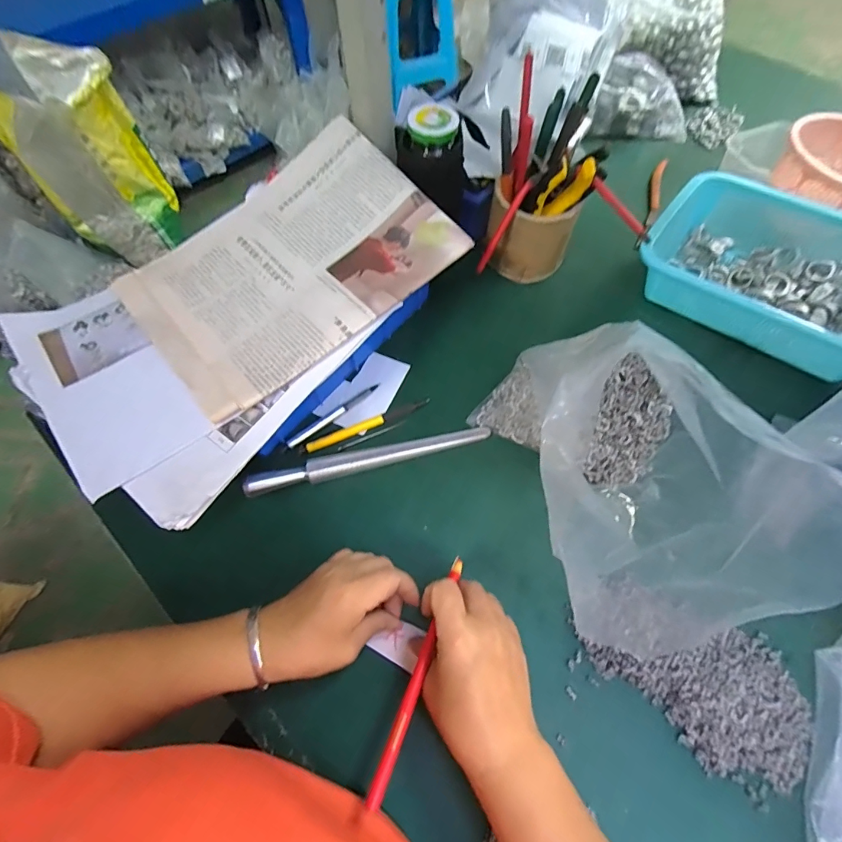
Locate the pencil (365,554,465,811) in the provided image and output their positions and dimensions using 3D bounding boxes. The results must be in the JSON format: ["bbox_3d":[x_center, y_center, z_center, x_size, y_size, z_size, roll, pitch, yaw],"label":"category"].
[{"bbox_3d":[0.000,0.178,0.316,0.010,0.005,0.164,20,57,10],"label":"pencil"}]

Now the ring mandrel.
[{"bbox_3d":[-0.047,0.032,0.428,0.237,0.021,0.021,-16,64,-8],"label":"ring mandrel"}]

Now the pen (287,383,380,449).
[{"bbox_3d":[-0.089,-0.007,0.456,0.112,0.005,0.008,-36,68,-17],"label":"pen"}]

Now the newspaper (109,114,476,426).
[{"bbox_3d":[-0.123,-0.151,0.408,0.282,0.043,0.204,-38,69,-16],"label":"newspaper"}]

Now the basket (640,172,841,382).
[{"bbox_3d":[0.399,-0.171,0.491,0.265,0.076,0.206,36,68,17],"label":"basket"}]

